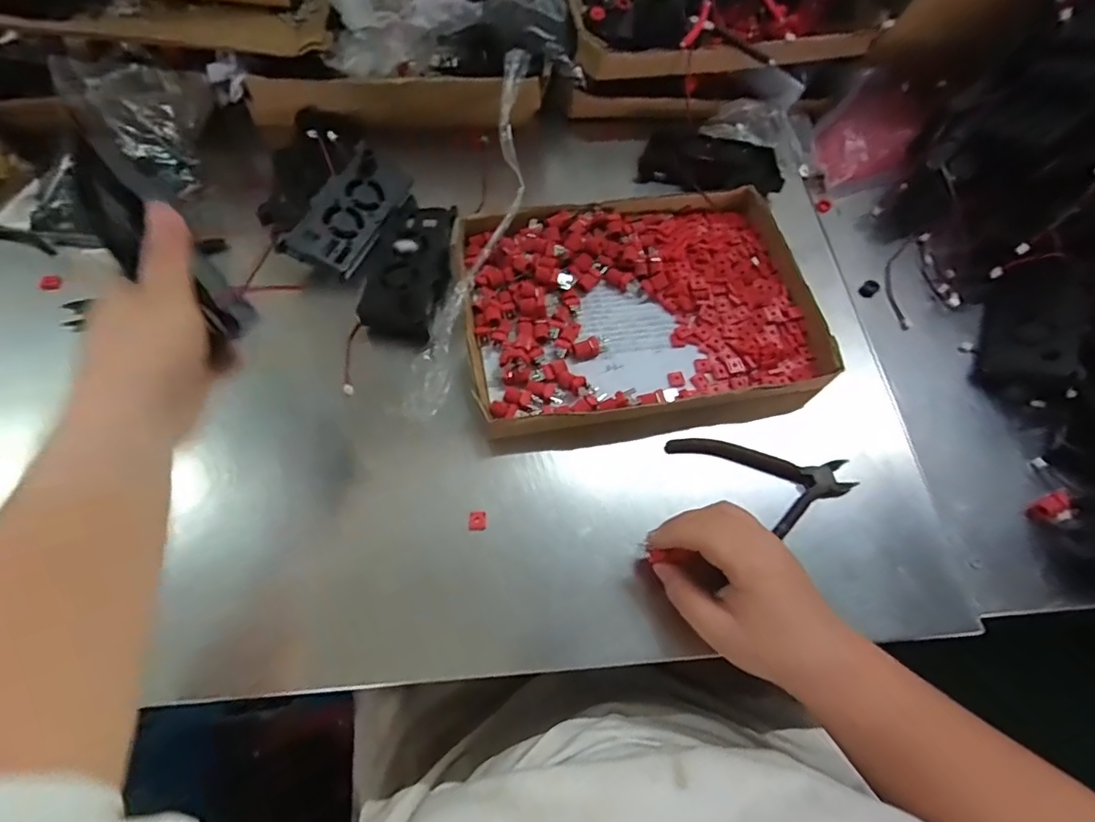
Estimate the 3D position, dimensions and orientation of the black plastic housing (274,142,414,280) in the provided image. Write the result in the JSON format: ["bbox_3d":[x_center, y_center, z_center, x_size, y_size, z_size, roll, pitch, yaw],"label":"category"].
[{"bbox_3d":[-0.192,-0.194,0.532,0.063,0.021,0.147,32,64,-11],"label":"black plastic housing"}]

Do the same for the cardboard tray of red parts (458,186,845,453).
[{"bbox_3d":[0.084,-0.096,0.498,0.305,0.032,0.247,-7,63,-5],"label":"cardboard tray of red parts"}]

